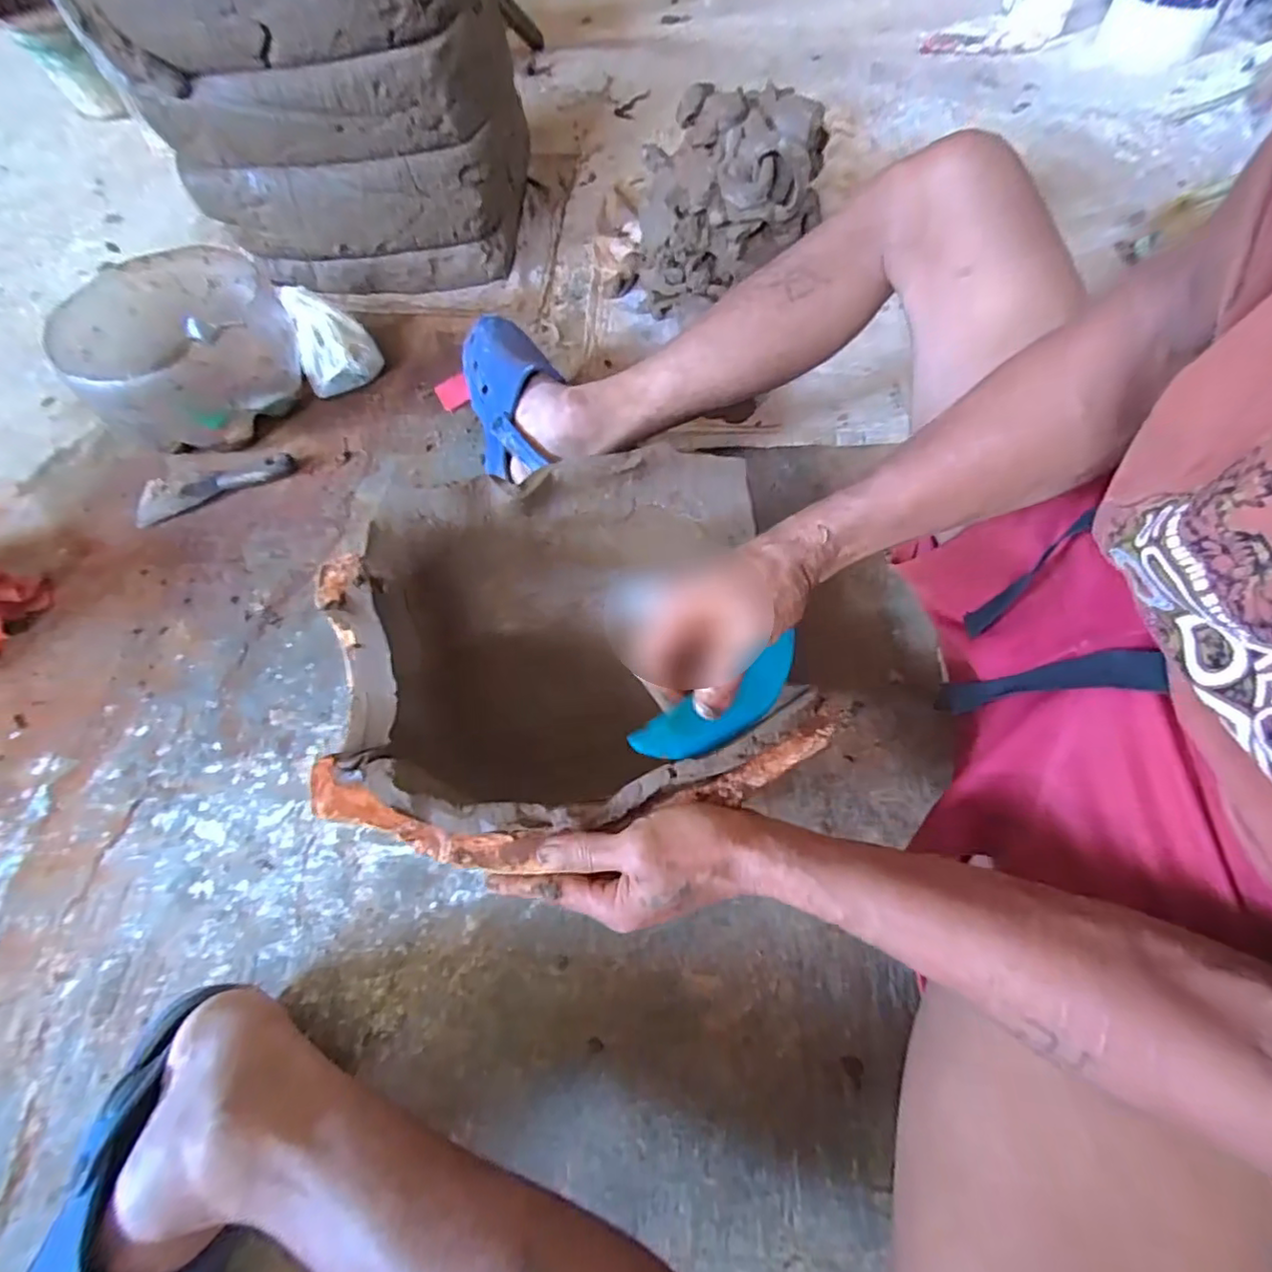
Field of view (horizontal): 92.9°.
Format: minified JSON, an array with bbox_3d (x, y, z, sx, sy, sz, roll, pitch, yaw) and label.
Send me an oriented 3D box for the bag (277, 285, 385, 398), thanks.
[{"bbox_3d":[-0.391,-0.382,0.780,0.095,0.077,0.124,-24,64,-9],"label":"bag"}]

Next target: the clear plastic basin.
[{"bbox_3d":[-0.537,-0.341,0.741,0.224,0.128,0.228,-1,63,3],"label":"clear plastic basin"}]

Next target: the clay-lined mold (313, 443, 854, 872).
[{"bbox_3d":[-0.055,0.025,0.459,0.325,0.138,0.266,-10,63,-2],"label":"clay-lined mold"}]

